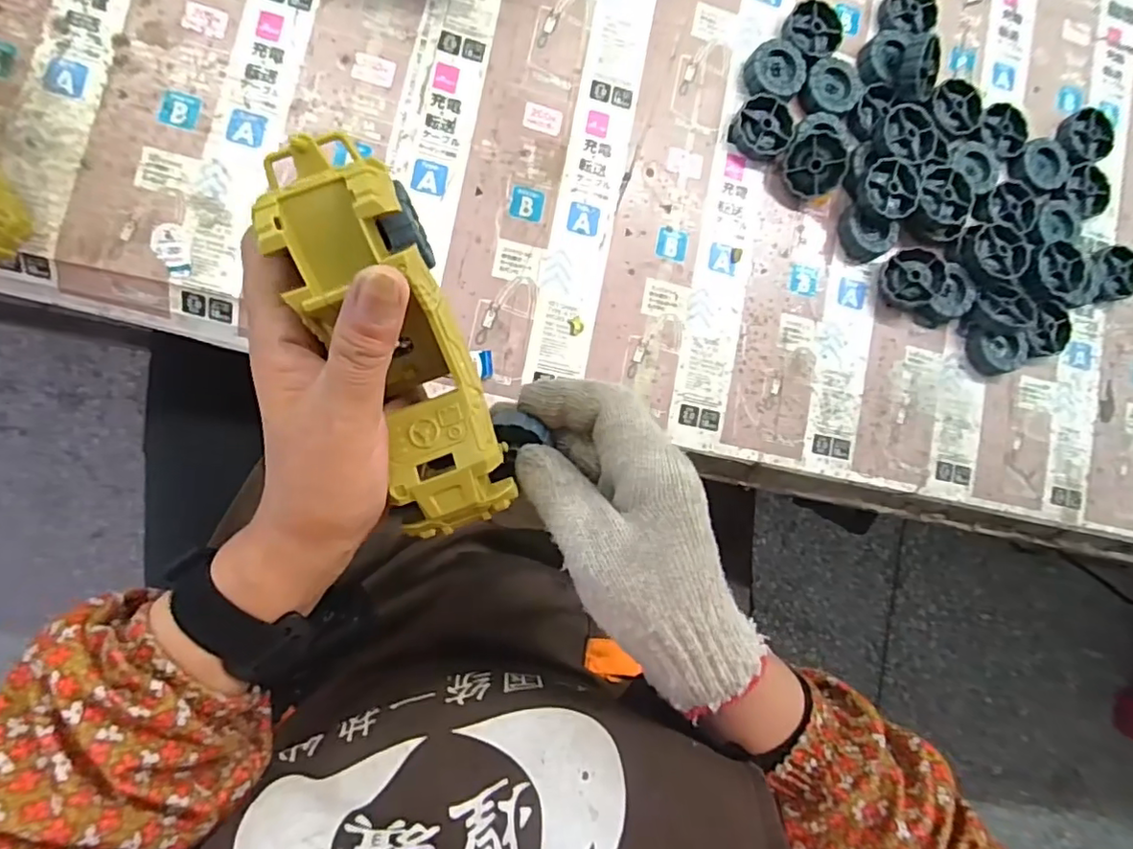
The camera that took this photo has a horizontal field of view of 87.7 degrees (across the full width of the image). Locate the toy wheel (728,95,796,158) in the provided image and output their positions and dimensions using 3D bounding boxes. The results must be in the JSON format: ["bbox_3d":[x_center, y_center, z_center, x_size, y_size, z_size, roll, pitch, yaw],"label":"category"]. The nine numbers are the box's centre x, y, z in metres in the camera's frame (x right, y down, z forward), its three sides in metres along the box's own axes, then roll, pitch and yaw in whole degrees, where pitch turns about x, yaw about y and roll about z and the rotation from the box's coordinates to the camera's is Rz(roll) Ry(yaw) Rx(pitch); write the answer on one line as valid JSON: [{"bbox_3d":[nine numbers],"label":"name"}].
[{"bbox_3d":[0.129,-0.195,0.389,0.039,0.012,0.039,1,87,-9],"label":"toy wheel"}]

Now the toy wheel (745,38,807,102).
[{"bbox_3d":[0.138,-0.234,0.391,0.039,0.012,0.043,42,82,-4],"label":"toy wheel"}]

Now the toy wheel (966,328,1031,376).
[{"bbox_3d":[0.299,-0.050,0.411,0.038,0.014,0.029,7,86,-9],"label":"toy wheel"}]

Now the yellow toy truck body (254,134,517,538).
[{"bbox_3d":[-0.072,-0.032,0.254,0.054,0.049,0.171,-24,111,-9],"label":"yellow toy truck body"}]

